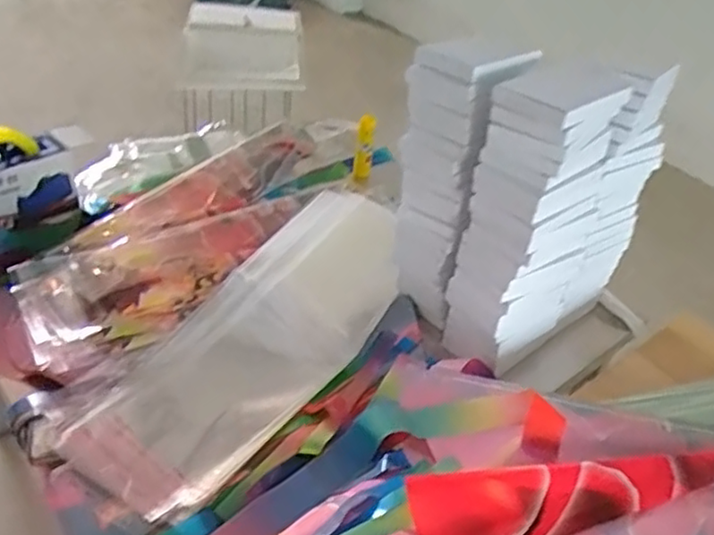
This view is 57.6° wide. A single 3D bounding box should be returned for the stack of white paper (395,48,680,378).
[{"bbox_3d":[0.204,-0.089,0.831,0.245,0.353,0.217,-23,47,-34],"label":"stack of white paper"}]

